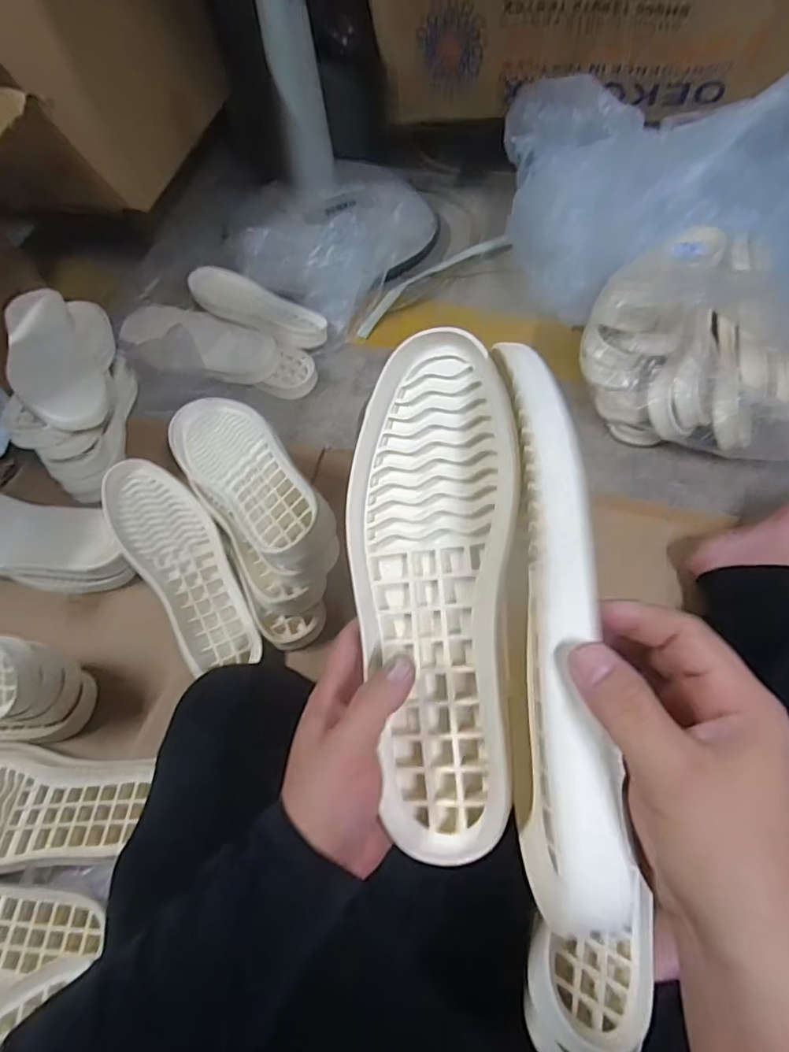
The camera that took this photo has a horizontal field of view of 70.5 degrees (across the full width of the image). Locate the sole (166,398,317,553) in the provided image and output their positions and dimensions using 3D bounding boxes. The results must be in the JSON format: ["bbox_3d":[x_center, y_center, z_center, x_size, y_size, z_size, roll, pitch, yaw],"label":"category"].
[{"bbox_3d":[-0.163,-0.063,0.599,0.098,0.032,0.289,-48,51,-2],"label":"sole"}]

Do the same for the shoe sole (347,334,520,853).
[{"bbox_3d":[0.023,0.030,0.317,0.090,0.029,0.280,-1,81,3],"label":"shoe sole"}]

